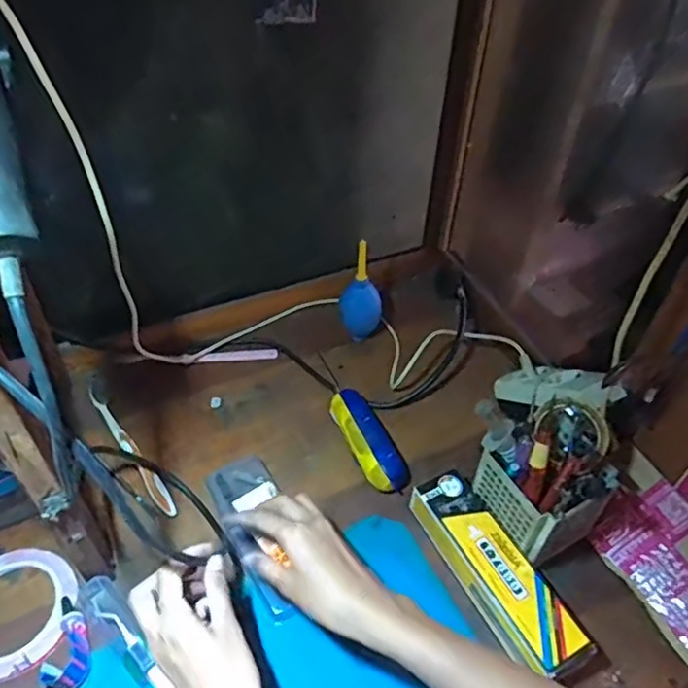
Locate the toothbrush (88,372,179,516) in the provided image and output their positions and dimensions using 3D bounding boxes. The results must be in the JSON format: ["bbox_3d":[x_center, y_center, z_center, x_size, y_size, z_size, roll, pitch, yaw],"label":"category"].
[{"bbox_3d":[-0.221,0.102,0.621,0.018,0.016,0.194,-27,53,-26],"label":"toothbrush"}]

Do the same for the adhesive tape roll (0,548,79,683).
[{"bbox_3d":[-0.277,0.222,0.501,0.106,0.007,0.103,2,46,-2],"label":"adhesive tape roll"}]

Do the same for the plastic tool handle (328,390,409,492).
[{"bbox_3d":[0.026,0.096,0.613,0.049,0.037,0.121,-17,50,-19],"label":"plastic tool handle"}]

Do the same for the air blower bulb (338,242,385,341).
[{"bbox_3d":[0.021,-0.058,0.693,0.051,0.129,0.044,5,46,1],"label":"air blower bulb"}]

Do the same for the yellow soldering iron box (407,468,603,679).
[{"bbox_3d":[0.128,0.197,0.527,0.050,0.046,0.181,-19,50,-21],"label":"yellow soldering iron box"}]

